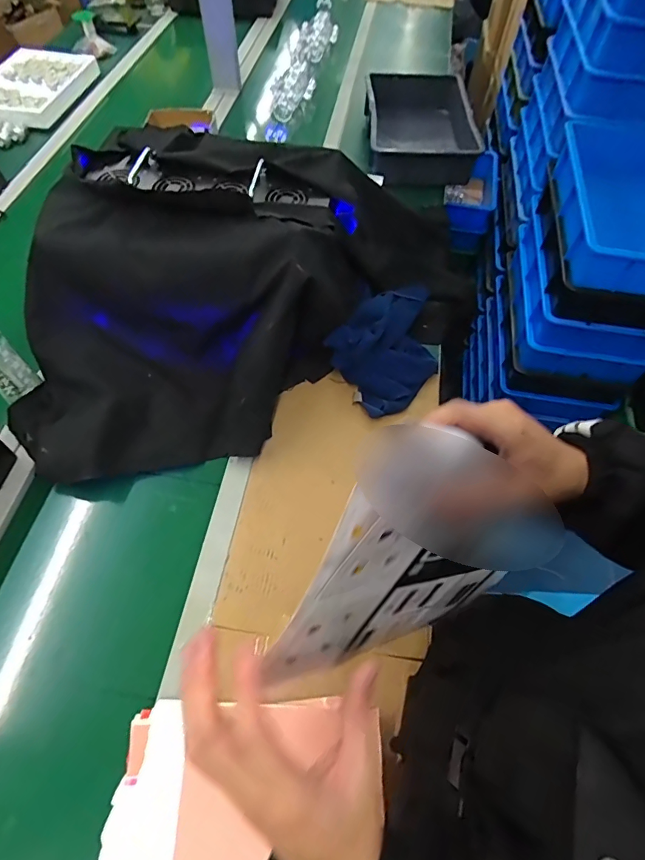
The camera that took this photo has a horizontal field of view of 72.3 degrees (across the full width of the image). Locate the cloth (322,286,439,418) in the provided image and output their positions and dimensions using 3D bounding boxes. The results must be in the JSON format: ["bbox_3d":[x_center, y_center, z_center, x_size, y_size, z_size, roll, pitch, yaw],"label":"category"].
[{"bbox_3d":[0.133,-0.159,0.803,0.161,0.082,0.265,35,65,18],"label":"cloth"}]

